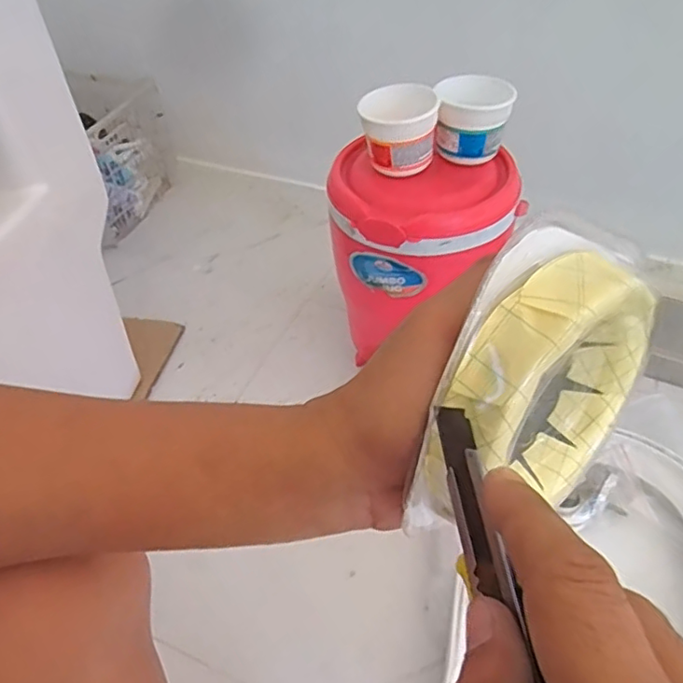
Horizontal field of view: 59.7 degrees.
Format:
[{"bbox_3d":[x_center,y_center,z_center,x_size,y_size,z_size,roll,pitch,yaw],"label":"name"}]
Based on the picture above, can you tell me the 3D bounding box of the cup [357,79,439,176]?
[{"bbox_3d":[0.066,-0.252,0.705,0.088,0.082,0.079,1,46,5],"label":"cup"}]

